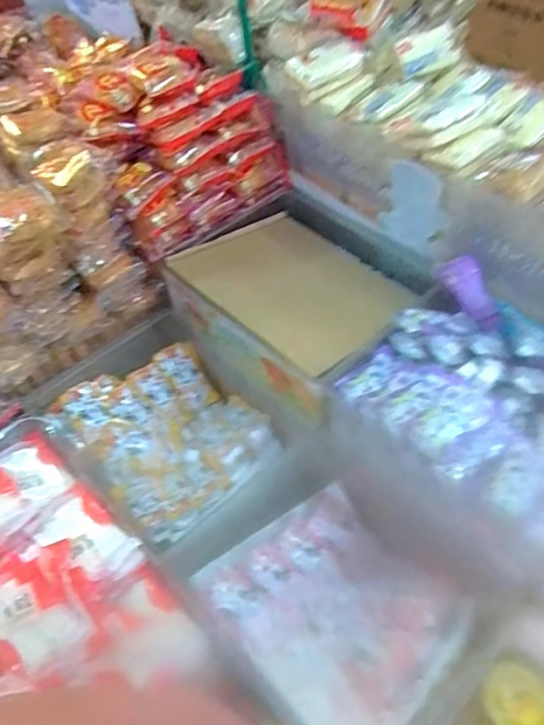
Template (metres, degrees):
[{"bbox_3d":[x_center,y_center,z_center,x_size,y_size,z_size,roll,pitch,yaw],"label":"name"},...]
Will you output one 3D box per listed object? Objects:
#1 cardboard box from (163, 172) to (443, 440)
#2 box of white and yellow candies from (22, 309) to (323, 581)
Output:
[{"bbox_3d":[0.038,-0.073,0.833,0.309,0.184,0.268,33,60,25],"label":"cardboard box"},{"bbox_3d":[-0.138,0.095,0.782,0.317,0.093,0.242,37,62,27],"label":"box of white and yellow candies"}]

